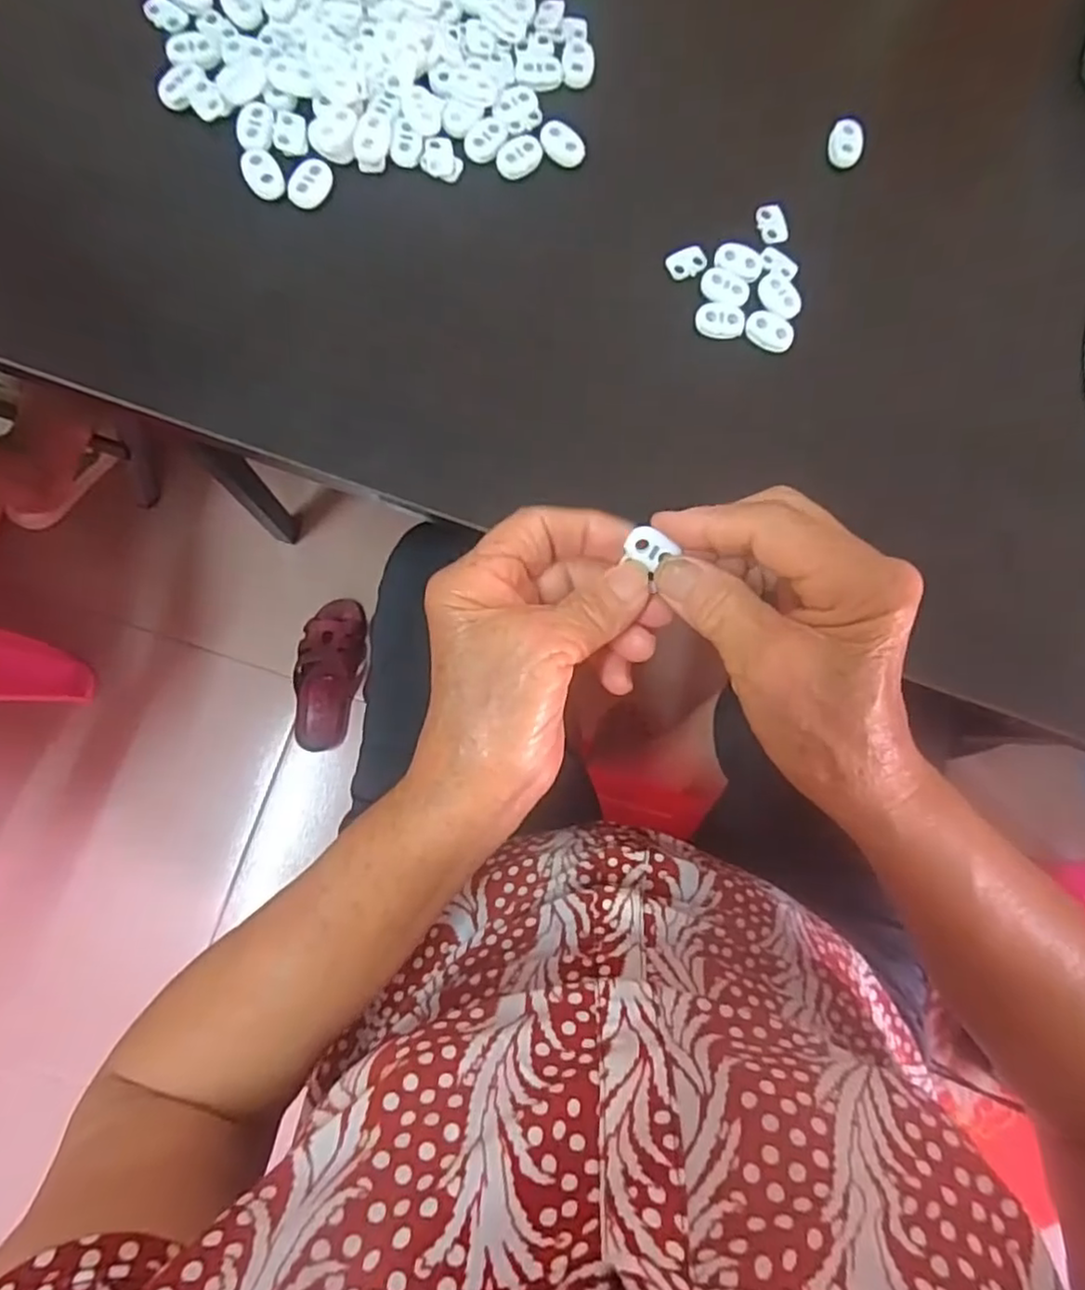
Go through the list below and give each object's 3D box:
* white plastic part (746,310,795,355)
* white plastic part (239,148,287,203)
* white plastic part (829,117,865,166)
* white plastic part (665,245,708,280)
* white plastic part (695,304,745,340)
[{"bbox_3d":[0.105,-0.145,0.310,0.022,0.004,0.016,23,82,-2],"label":"white plastic part"},{"bbox_3d":[-0.124,-0.208,0.299,0.016,0.007,0.023,-25,86,-8],"label":"white plastic part"},{"bbox_3d":[0.148,-0.244,0.327,0.016,0.005,0.022,6,83,-4],"label":"white plastic part"},{"bbox_3d":[0.067,-0.178,0.313,0.019,0.004,0.014,-26,86,-8],"label":"white plastic part"},{"bbox_3d":[0.082,-0.149,0.309,0.022,0.004,0.015,4,83,-5],"label":"white plastic part"}]

